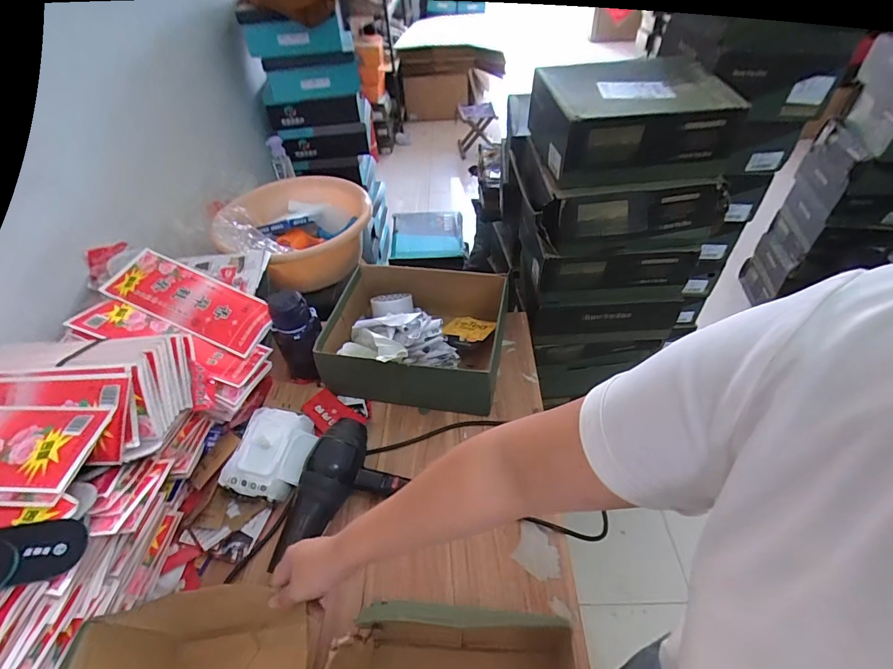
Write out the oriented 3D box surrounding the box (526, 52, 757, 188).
[{"bbox_3d":[0.350,-0.436,0.872,0.344,0.134,0.271,-7,45,-3],"label":"box"}]

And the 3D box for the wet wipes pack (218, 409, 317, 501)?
[{"bbox_3d":[-0.288,0.190,0.733,0.114,0.052,0.146,8,47,12],"label":"wet wipes pack"}]

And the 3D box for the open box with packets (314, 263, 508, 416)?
[{"bbox_3d":[-0.061,-0.001,0.879,0.335,0.128,0.272,4,46,9],"label":"open box with packets"}]

